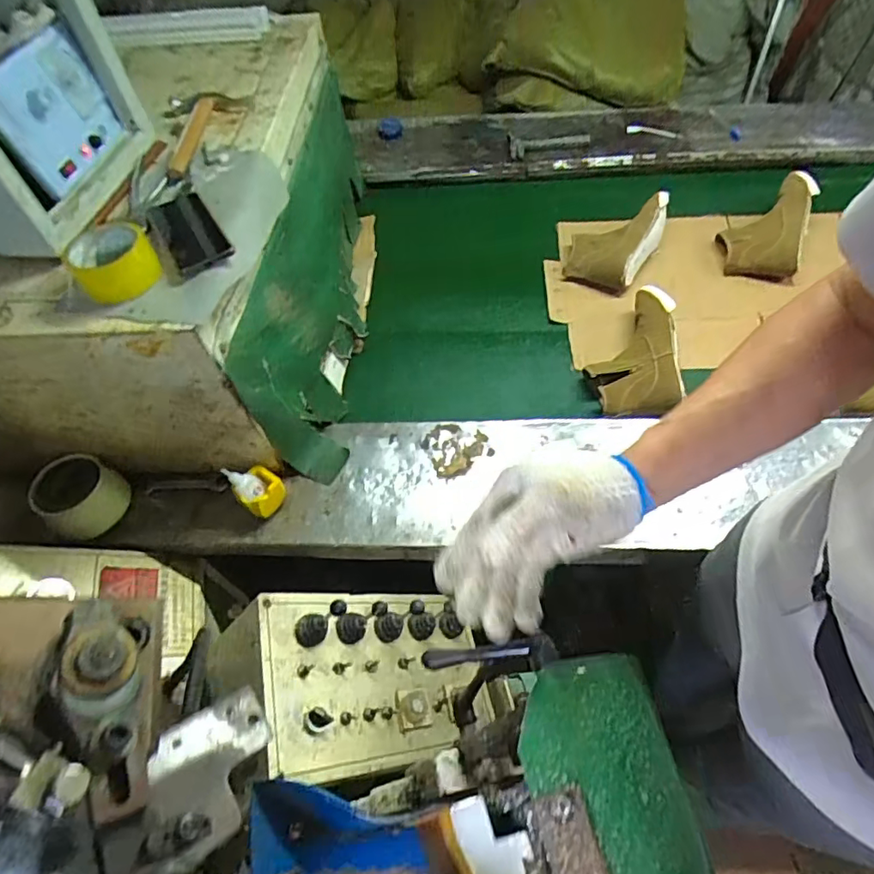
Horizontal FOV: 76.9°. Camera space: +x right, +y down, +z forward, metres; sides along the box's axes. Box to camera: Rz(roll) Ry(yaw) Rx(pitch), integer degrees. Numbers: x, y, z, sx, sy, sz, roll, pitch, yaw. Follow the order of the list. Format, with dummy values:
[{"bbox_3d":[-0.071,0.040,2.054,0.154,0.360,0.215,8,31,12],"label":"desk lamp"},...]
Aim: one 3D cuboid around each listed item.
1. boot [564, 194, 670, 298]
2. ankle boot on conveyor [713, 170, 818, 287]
[{"bbox_3d":[0.379,-0.414,1.174,0.167,0.111,0.208,18,60,16],"label":"boot"},{"bbox_3d":[0.699,-0.459,1.173,0.154,0.128,0.265,17,59,15],"label":"ankle boot on conveyor"}]

